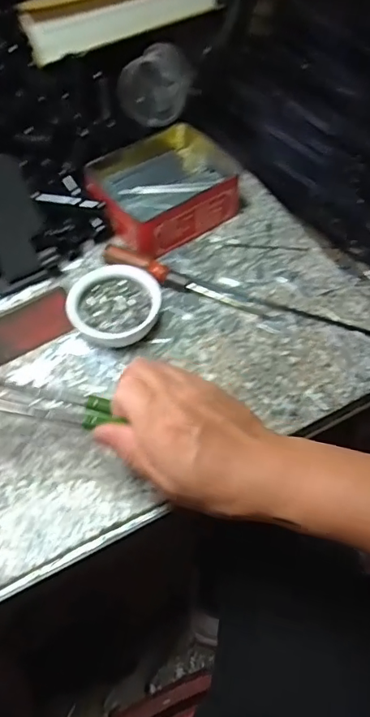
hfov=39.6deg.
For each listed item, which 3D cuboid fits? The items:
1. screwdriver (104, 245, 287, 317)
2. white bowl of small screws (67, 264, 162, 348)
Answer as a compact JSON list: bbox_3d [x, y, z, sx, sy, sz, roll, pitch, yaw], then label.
[{"bbox_3d":[0.005,-0.067,0.445,0.157,0.017,0.022,18,60,12],"label":"screwdriver"},{"bbox_3d":[-0.057,-0.043,0.423,0.065,0.027,0.066,0,58,0],"label":"white bowl of small screws"}]

